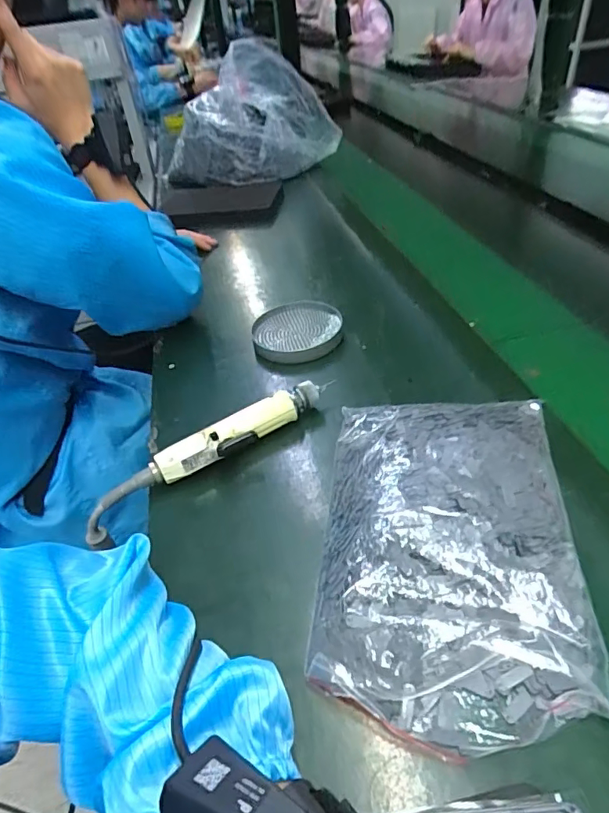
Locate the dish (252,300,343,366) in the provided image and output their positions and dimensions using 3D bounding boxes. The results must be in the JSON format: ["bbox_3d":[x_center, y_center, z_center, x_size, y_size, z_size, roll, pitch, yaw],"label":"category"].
[{"bbox_3d":[-0.009,-0.095,0.626,0.110,0.026,0.107,-4,42,4],"label":"dish"}]

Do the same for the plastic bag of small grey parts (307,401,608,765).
[{"bbox_3d":[0.107,0.093,0.372,0.180,0.034,0.273,2,42,10],"label":"plastic bag of small grey parts"}]

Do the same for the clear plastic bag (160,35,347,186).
[{"bbox_3d":[-0.135,-0.669,1.159,0.379,0.268,0.302,-35,49,-28],"label":"clear plastic bag"}]

